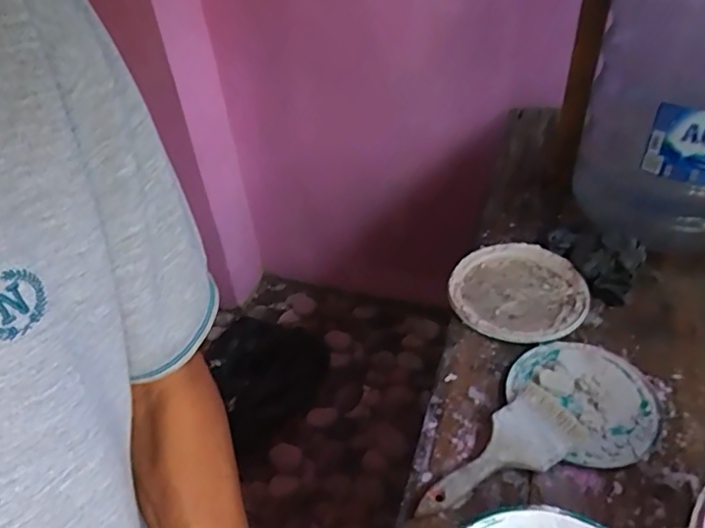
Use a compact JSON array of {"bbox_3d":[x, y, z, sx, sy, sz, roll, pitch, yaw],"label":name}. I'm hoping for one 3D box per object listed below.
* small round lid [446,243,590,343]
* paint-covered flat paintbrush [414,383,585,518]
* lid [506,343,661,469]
[{"bbox_3d":[0.228,0.033,0.762,0.175,0.009,0.182,-4,40,3],"label":"small round lid"},{"bbox_3d":[0.155,0.203,0.567,0.190,0.025,0.074,-31,46,-27],"label":"paint-covered flat paintbrush"},{"bbox_3d":[0.265,0.146,0.625,0.148,0.017,0.157,-4,40,3],"label":"lid"}]

